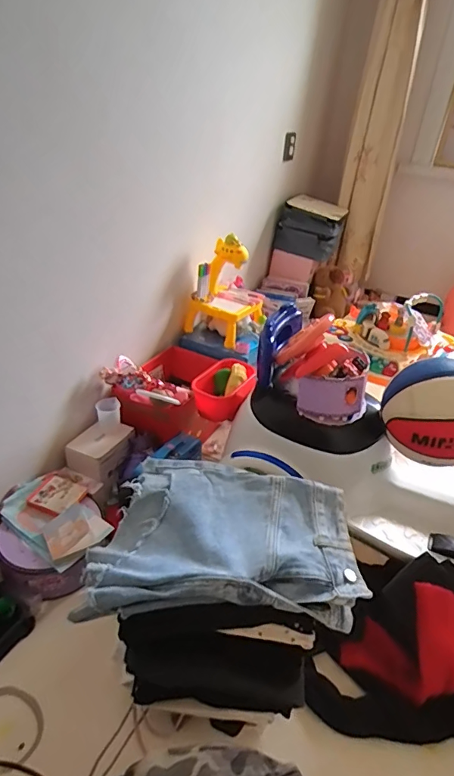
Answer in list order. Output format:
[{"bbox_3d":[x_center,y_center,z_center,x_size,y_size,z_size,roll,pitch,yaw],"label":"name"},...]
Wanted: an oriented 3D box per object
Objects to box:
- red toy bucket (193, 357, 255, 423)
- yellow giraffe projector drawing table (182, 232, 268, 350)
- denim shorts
[{"bbox_3d":[-0.002,-0.002,1.097,0.137,0.097,0.165,9,33,6],"label":"red toy bucket"},{"bbox_3d":[-0.002,-0.302,1.320,0.205,0.280,0.178,17,34,18],"label":"yellow giraffe projector drawing table"},{"bbox_3d":[0.001,0.213,0.631,0.346,0.057,0.241,6,32,2],"label":"denim shorts"}]

